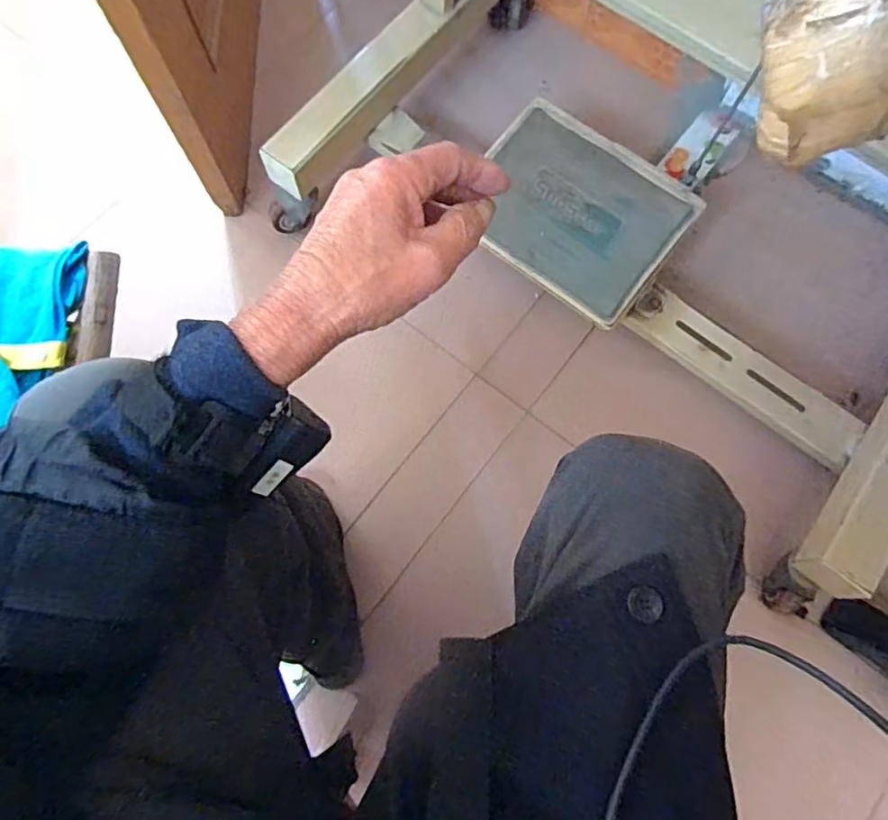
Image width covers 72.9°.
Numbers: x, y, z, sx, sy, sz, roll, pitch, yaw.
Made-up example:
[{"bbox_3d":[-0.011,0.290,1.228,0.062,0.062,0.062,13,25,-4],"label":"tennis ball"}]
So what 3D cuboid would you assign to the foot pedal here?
[{"bbox_3d":[0.166,-0.255,0.767,0.262,0.022,0.213,36,86,8],"label":"foot pedal"}]

